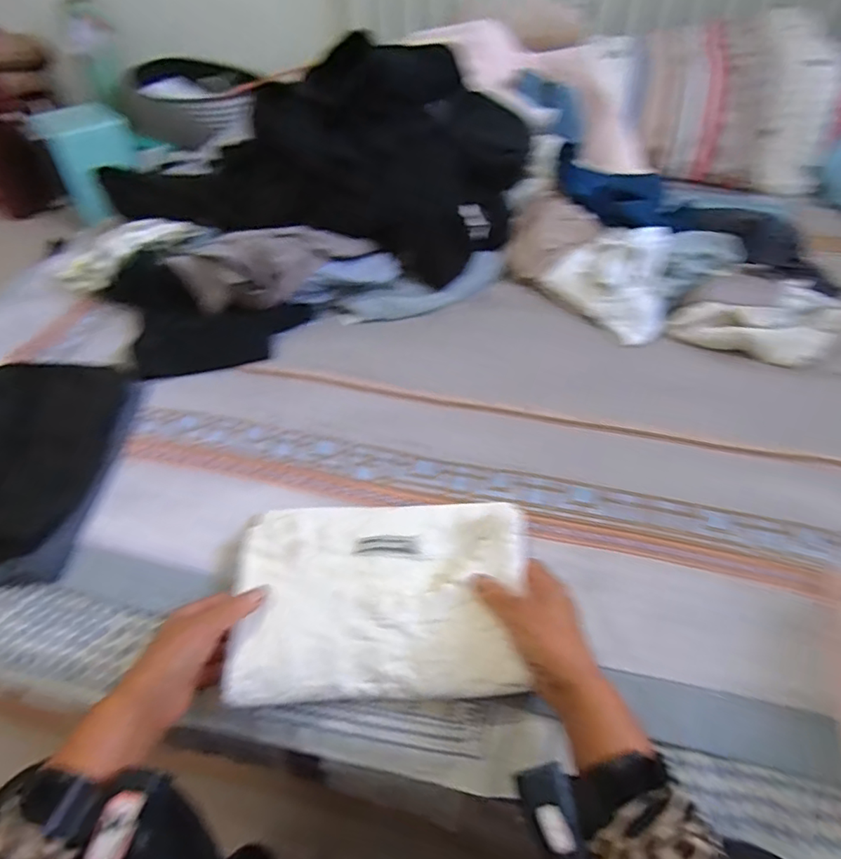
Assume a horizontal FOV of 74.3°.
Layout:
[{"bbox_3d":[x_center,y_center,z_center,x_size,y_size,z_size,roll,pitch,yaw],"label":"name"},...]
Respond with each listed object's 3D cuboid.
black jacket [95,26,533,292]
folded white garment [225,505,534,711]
[{"bbox_3d":[-0.177,-0.482,0.920,0.650,0.264,0.333,17,49,16],"label":"black jacket"},{"bbox_3d":[-0.038,0.142,0.512,0.254,0.039,0.186,-1,47,0],"label":"folded white garment"}]

